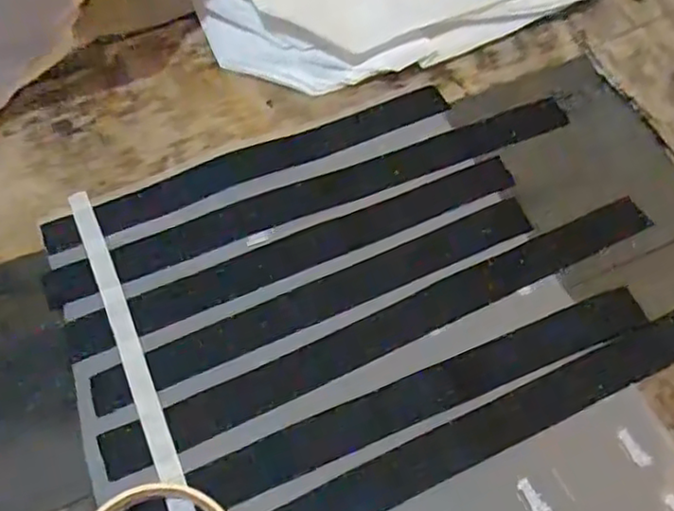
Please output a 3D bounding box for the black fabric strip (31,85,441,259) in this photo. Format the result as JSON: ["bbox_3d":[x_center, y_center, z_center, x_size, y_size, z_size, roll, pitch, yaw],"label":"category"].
[{"bbox_3d":[-0.055,-0.061,0.434,0.277,0.006,0.031,-22,63,-11],"label":"black fabric strip"}]

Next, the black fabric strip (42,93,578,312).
[{"bbox_3d":[-0.009,-0.040,0.421,0.352,0.005,0.028,-21,62,-11],"label":"black fabric strip"}]

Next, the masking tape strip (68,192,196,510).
[{"bbox_3d":[-0.103,0.078,0.351,0.013,0.008,0.296,-22,63,-11],"label":"masking tape strip"}]

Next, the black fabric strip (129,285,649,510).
[{"bbox_3d":[0.037,0.079,0.349,0.295,0.006,0.025,-21,62,-11],"label":"black fabric strip"}]

